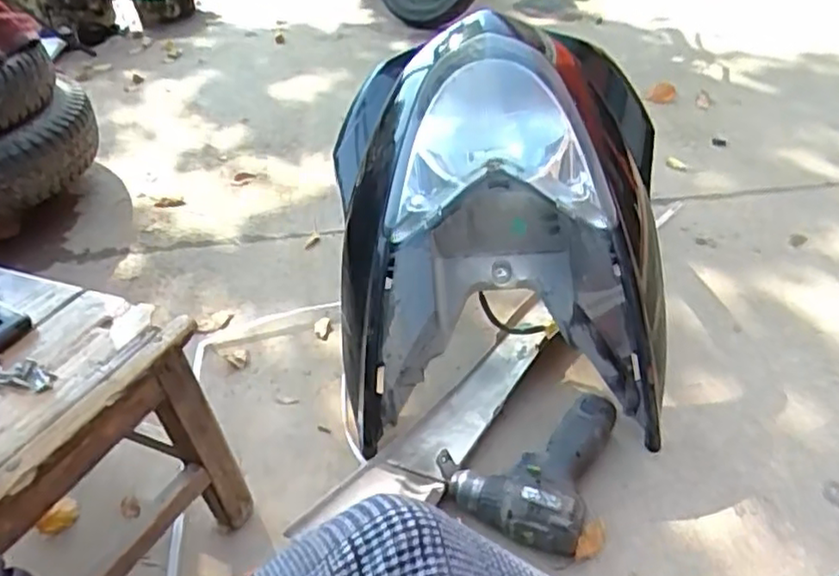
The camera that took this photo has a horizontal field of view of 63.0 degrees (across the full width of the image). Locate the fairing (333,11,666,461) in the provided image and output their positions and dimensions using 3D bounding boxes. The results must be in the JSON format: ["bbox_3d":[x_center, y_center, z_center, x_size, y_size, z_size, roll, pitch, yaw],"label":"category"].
[{"bbox_3d":[0.084,-0.125,0.824,0.387,0.324,0.431,-2,39,7],"label":"fairing"}]

